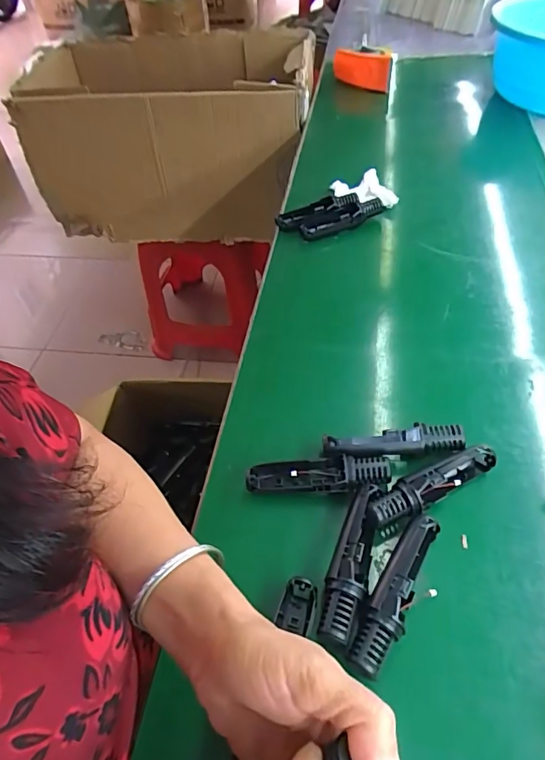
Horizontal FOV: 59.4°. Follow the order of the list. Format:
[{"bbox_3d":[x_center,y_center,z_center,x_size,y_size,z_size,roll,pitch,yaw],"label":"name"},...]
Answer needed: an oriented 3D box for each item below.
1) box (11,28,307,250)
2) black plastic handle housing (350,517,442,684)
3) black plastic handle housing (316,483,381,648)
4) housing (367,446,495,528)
[{"bbox_3d":[-0.227,-0.614,1.194,0.638,0.297,0.445,4,50,7],"label":"box"},{"bbox_3d":[0.090,0.154,0.348,0.025,0.030,0.119,23,55,24],"label":"black plastic handle housing"},{"bbox_3d":[0.060,0.137,0.363,0.027,0.025,0.123,11,51,15],"label":"black plastic handle housing"},{"bbox_3d":[0.131,0.089,0.399,0.121,0.034,0.026,-27,52,-17],"label":"housing"}]

